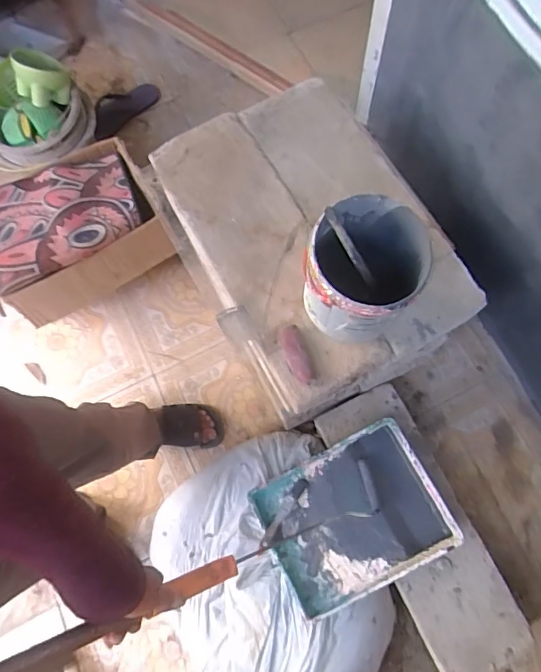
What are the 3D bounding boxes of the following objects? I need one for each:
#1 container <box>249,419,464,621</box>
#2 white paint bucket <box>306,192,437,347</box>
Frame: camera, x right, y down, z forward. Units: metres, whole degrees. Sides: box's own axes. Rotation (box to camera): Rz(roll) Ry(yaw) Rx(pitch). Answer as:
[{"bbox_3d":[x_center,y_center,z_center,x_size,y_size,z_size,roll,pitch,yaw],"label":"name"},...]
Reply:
[{"bbox_3d":[0.173,0.379,1.007,0.355,0.075,0.283,-27,74,-6],"label":"container"},{"bbox_3d":[0.146,-0.096,0.766,0.176,0.190,0.181,-1,73,2],"label":"white paint bucket"}]

